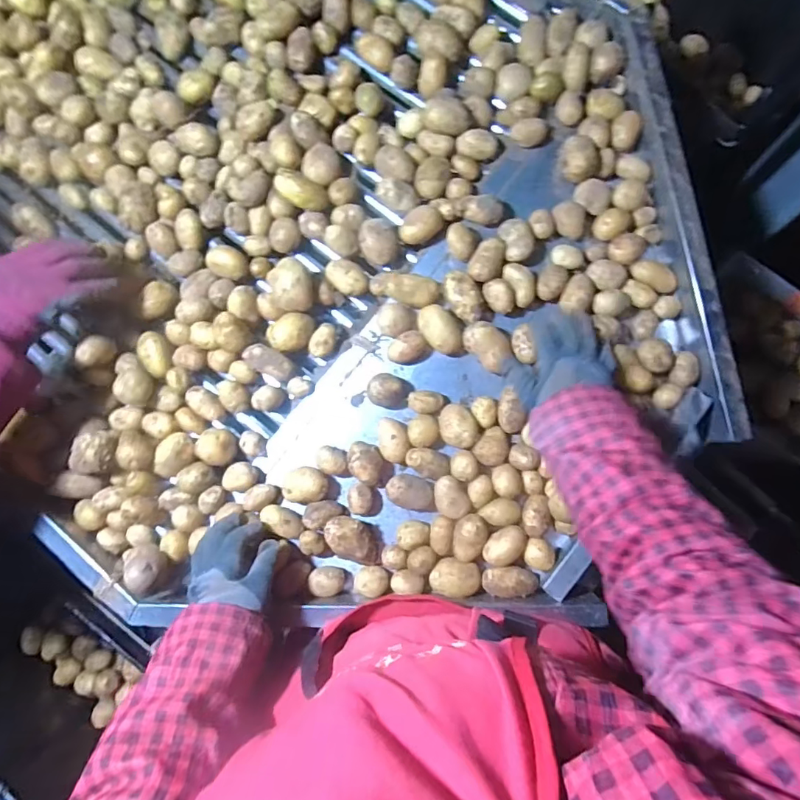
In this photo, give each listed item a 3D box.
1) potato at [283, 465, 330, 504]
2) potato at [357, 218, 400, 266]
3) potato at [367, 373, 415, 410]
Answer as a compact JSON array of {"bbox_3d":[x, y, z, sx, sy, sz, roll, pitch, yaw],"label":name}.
[{"bbox_3d":[-0.123,0.109,0.619,0.060,0.043,0.045,-9,81,5],"label":"potato"},{"bbox_3d":[-0.028,-0.210,0.643,0.049,0.044,0.062,7,83,7],"label":"potato"},{"bbox_3d":[-0.012,-0.010,0.624,0.052,0.040,0.042,3,83,7],"label":"potato"}]

